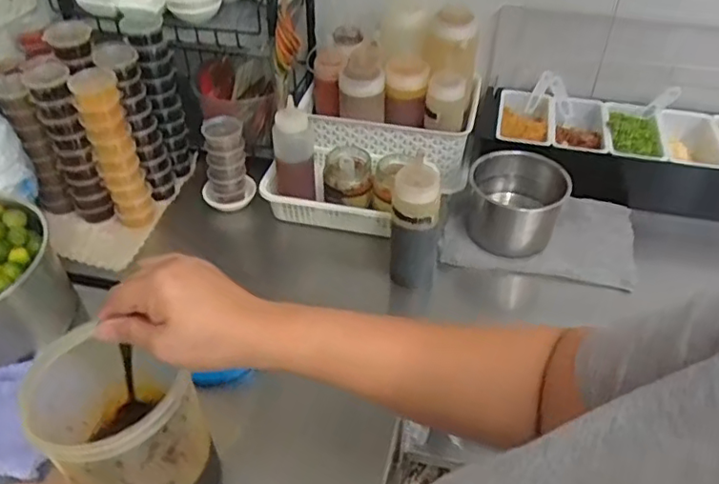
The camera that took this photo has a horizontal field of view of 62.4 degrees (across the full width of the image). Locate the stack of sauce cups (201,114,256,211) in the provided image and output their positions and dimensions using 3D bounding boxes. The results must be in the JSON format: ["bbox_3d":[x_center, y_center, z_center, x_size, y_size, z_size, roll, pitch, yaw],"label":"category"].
[{"bbox_3d":[-0.181,-0.108,0.799,0.064,0.122,0.051,-6,42,-7],"label":"stack of sauce cups"}]

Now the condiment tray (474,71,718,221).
[{"bbox_3d":[0.415,-0.127,0.839,0.479,0.096,0.168,10,43,11],"label":"condiment tray"}]

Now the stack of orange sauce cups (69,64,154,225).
[{"bbox_3d":[-0.309,-0.116,0.747,0.051,0.209,0.053,-15,44,-16],"label":"stack of orange sauce cups"}]

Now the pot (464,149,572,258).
[{"bbox_3d":[0.199,-0.053,0.772,0.121,0.079,0.119,0,42,0],"label":"pot"}]

